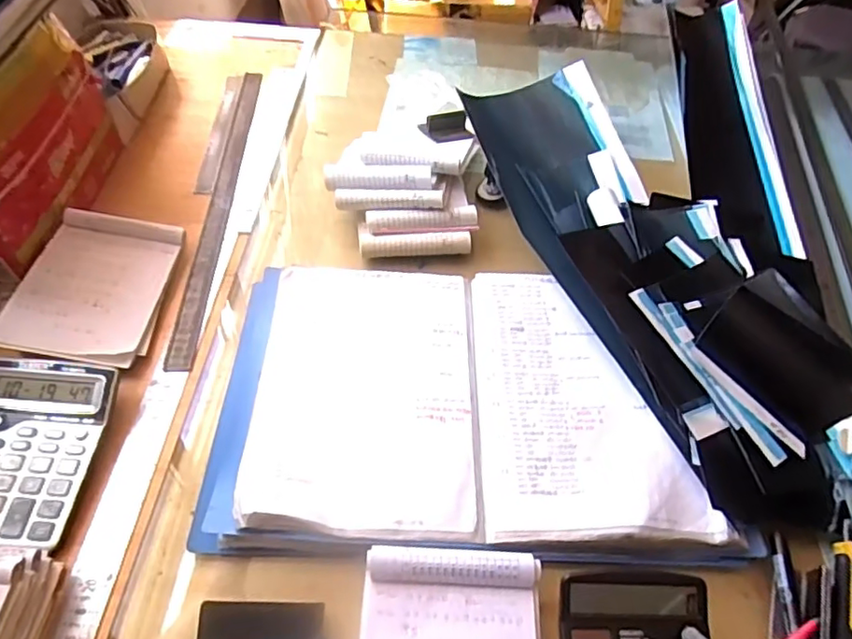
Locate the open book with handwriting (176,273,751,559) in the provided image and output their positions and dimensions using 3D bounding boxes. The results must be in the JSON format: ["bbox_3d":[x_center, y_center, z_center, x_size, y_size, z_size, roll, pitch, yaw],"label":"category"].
[{"bbox_3d":[0.043,0.071,0.596,0.477,0.047,0.331,2,52,-1],"label":"open book with handwriting"}]

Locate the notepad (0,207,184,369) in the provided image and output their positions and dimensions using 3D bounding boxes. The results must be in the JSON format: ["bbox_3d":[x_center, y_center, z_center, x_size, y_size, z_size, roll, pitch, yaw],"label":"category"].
[{"bbox_3d":[-0.364,-0.038,0.645,0.139,0.023,0.195,10,51,-8],"label":"notepad"}]

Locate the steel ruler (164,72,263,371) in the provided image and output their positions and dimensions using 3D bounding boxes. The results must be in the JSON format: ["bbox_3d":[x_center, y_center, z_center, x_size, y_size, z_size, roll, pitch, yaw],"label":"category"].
[{"bbox_3d":[-0.275,-0.175,0.794,0.033,0.009,0.574,0,52,-2],"label":"steel ruler"}]

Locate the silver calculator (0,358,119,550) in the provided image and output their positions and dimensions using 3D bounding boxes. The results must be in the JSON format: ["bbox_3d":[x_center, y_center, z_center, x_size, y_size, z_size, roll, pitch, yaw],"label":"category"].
[{"bbox_3d":[-0.372,0.119,0.535,0.127,0.033,0.168,3,52,0],"label":"silver calculator"}]

